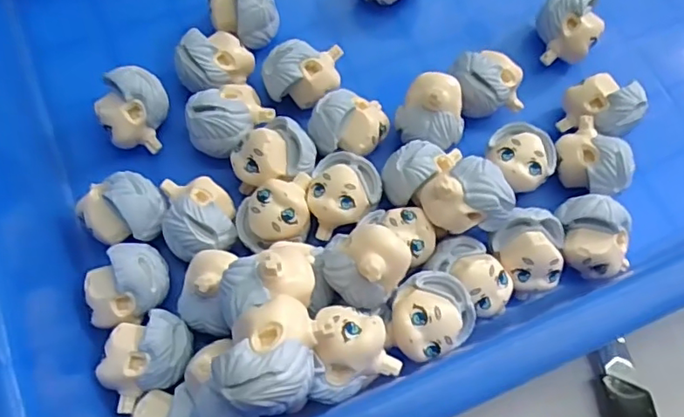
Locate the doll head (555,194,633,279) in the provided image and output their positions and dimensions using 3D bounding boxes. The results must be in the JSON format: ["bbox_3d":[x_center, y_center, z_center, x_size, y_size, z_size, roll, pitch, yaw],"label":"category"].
[{"bbox_3d":[0.084,0.010,0.193,0.020,0.023,0.027,-5,72,-4],"label":"doll head"}]

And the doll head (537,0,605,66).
[{"bbox_3d":[0.086,-0.069,0.220,0.023,0.025,0.022,1,71,-2],"label":"doll head"}]

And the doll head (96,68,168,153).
[{"bbox_3d":[-0.072,-0.033,0.202,0.023,0.024,0.023,1,71,-2],"label":"doll head"}]

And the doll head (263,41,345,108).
[{"bbox_3d":[-0.014,-0.048,0.210,0.027,0.024,0.020,-1,71,-2],"label":"doll head"}]

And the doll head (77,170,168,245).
[{"bbox_3d":[-0.071,0.002,0.189,0.024,0.024,0.023,1,71,-2],"label":"doll head"}]

